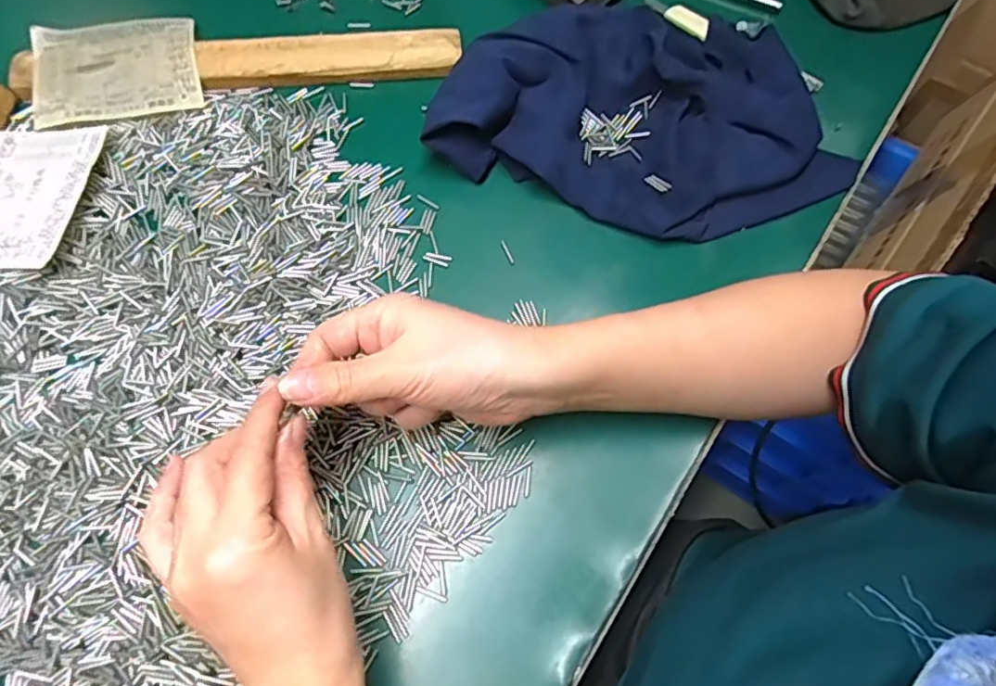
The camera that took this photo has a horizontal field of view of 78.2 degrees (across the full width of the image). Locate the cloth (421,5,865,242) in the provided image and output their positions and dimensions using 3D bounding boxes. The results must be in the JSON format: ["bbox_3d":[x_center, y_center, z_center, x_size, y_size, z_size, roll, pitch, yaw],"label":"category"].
[{"bbox_3d":[0.108,-0.165,0.428,0.267,0.050,0.185,18,68,4],"label":"cloth"}]

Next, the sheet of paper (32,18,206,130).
[{"bbox_3d":[-0.273,-0.197,0.442,0.108,0.014,0.087,-13,70,-8],"label":"sheet of paper"}]

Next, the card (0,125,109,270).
[{"bbox_3d":[-0.309,-0.096,0.395,0.084,0.016,0.108,5,68,-1],"label":"card"}]

